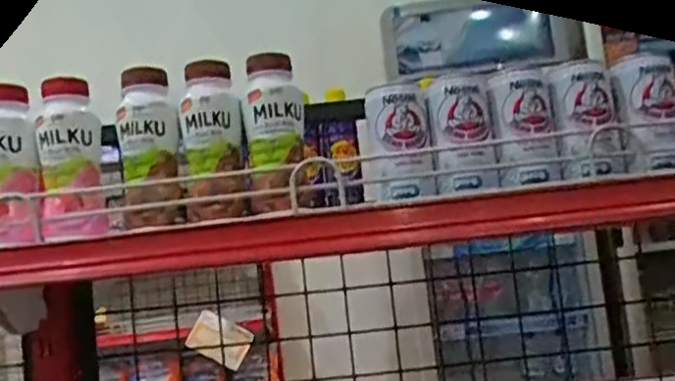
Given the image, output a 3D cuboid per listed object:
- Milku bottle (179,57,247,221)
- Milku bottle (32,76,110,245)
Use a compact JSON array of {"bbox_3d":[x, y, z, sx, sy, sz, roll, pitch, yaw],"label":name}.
[{"bbox_3d":[-0.110,-0.048,0.579,0.051,0.142,0.056,-6,-5,-8],"label":"Milku bottle"},{"bbox_3d":[-0.235,-0.031,0.587,0.054,0.141,0.045,-5,-5,-21],"label":"Milku bottle"}]

